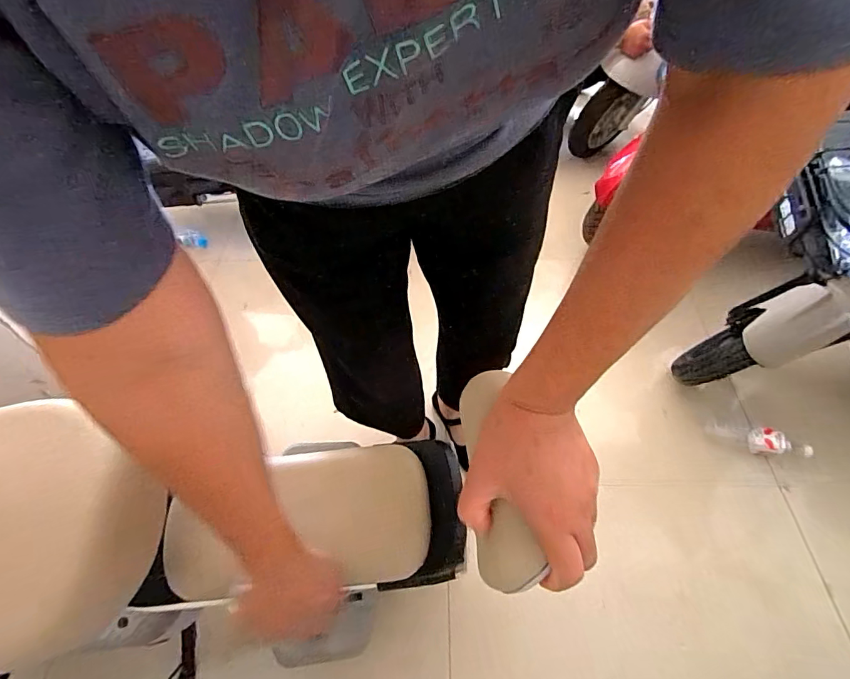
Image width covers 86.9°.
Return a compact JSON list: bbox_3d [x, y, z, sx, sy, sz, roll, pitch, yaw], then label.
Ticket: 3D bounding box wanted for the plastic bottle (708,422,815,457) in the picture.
[{"bbox_3d":[0.830,0.244,1.123,0.217,0.083,0.067,12,54,25],"label":"plastic bottle"}]

